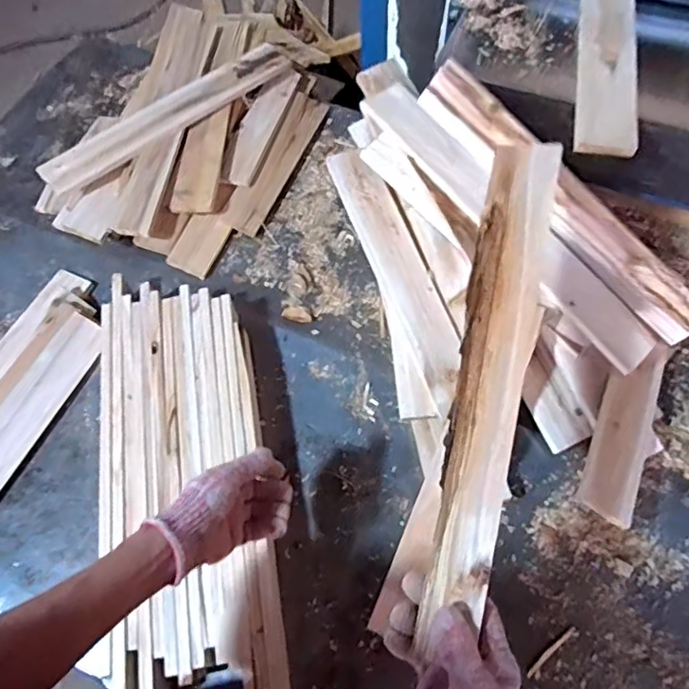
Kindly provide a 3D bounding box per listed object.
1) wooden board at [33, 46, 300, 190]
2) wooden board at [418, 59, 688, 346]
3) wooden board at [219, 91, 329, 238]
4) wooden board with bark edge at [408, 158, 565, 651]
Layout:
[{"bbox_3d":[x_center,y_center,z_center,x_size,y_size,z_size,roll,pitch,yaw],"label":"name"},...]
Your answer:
[{"bbox_3d":[-0.294,-0.401,0.954,0.472,0.021,0.067,-40,91,-20],"label":"wooden board"},{"bbox_3d":[0.299,-0.184,0.742,0.488,0.067,0.022,43,29,-3],"label":"wooden board"},{"bbox_3d":[-0.121,-0.334,1.006,0.067,0.008,0.317,28,70,-8],"label":"wooden board"},{"bbox_3d":[0.141,0.005,0.516,0.063,0.019,0.453,12,72,9],"label":"wooden board with bark edge"}]

